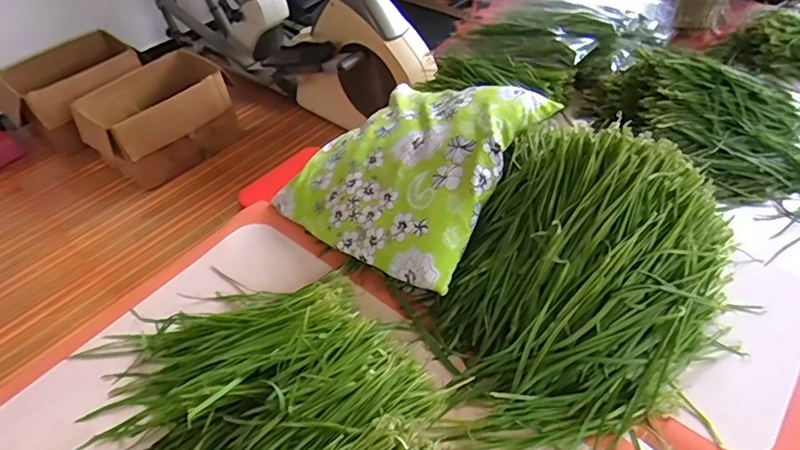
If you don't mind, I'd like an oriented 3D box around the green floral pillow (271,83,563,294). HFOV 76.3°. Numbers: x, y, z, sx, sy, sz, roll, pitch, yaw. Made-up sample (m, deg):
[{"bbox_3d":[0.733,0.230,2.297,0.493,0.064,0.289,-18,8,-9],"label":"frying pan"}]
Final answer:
[{"bbox_3d":[0.008,-0.113,0.820,0.351,0.146,0.351,25,54,25],"label":"green floral pillow"}]

